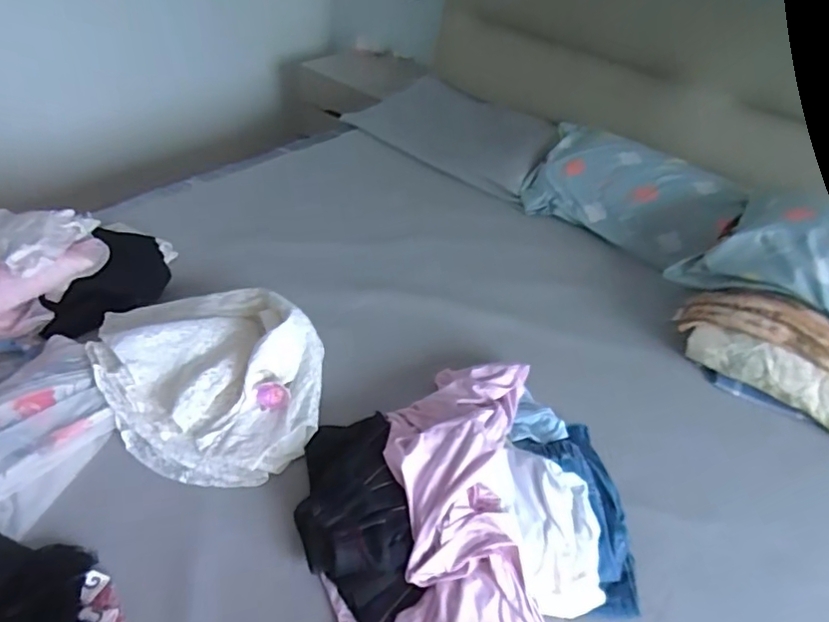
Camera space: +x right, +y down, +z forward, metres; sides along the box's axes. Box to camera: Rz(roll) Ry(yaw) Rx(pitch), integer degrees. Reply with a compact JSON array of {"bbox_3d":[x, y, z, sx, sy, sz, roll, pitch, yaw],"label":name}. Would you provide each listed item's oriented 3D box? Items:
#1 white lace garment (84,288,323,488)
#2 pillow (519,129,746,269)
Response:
[{"bbox_3d":[-0.361,0.094,0.960,0.452,0.104,0.331,27,47,21],"label":"white lace garment"},{"bbox_3d":[0.560,-0.319,1.467,0.519,0.135,0.374,26,47,21],"label":"pillow"}]

